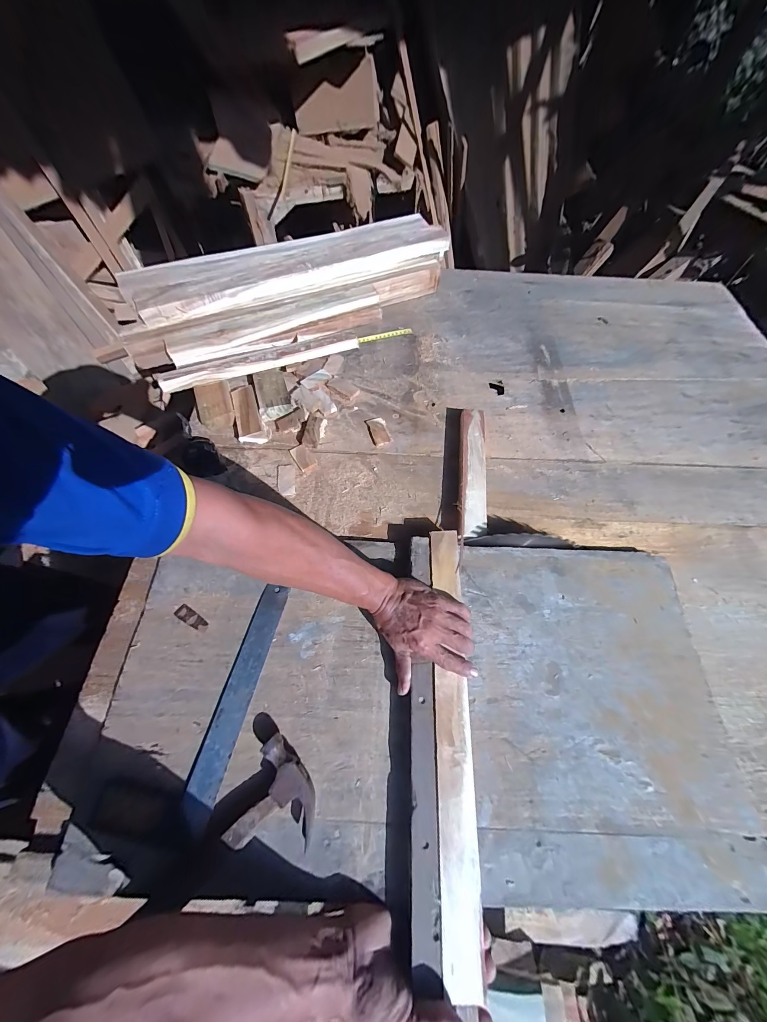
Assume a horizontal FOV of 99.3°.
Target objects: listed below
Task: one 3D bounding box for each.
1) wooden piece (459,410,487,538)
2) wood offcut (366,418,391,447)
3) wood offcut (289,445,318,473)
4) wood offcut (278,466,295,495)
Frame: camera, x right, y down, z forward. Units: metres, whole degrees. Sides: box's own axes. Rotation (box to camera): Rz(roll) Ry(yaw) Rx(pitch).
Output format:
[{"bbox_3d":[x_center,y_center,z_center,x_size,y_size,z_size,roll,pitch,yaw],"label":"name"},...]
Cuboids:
[{"bbox_3d":[0.155,-0.070,0.572,0.043,0.028,0.257,8,63,1],"label":"wooden piece"},{"bbox_3d":[-0.009,-0.150,0.614,0.033,0.007,0.062,-15,66,-11],"label":"wood offcut"},{"bbox_3d":[-0.142,-0.095,0.582,0.031,0.008,0.057,-29,69,-16],"label":"wood offcut"},{"bbox_3d":[-0.169,-0.053,0.566,0.027,0.004,0.058,-7,64,-7],"label":"wood offcut"}]

